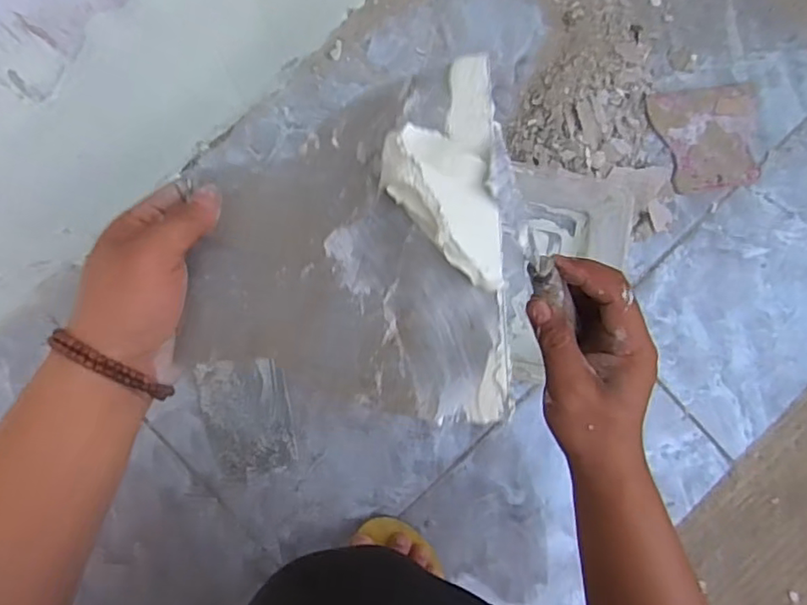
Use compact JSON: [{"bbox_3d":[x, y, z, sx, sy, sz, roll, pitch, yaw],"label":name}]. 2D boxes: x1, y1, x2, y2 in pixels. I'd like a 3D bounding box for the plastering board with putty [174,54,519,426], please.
[{"bbox_3d":[-0.036,-0.036,0.308,0.179,0.028,0.179,0,78,18],"label":"plastering board with putty"}]

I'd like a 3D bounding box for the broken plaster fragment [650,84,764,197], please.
[{"bbox_3d":[0.325,-0.174,0.622,0.117,0.006,0.108,-9,86,-5],"label":"broken plaster fragment"}]

